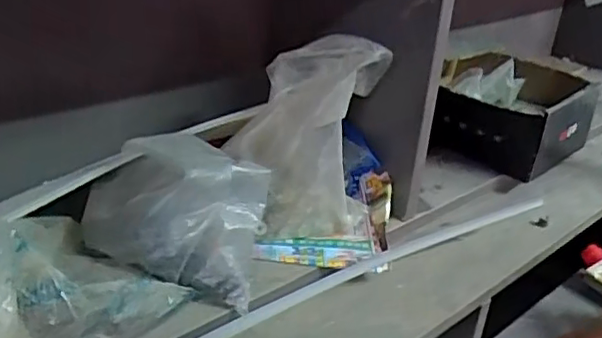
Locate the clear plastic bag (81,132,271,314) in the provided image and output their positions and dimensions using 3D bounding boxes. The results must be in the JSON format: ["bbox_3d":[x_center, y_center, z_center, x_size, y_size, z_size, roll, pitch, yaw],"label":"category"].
[{"bbox_3d":[-0.111,0.041,0.550,0.157,0.128,0.114,2,27,-6],"label":"clear plastic bag"}]

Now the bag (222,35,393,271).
[{"bbox_3d":[0.017,-0.022,0.620,0.164,0.208,0.153,8,27,7],"label":"bag"}]

